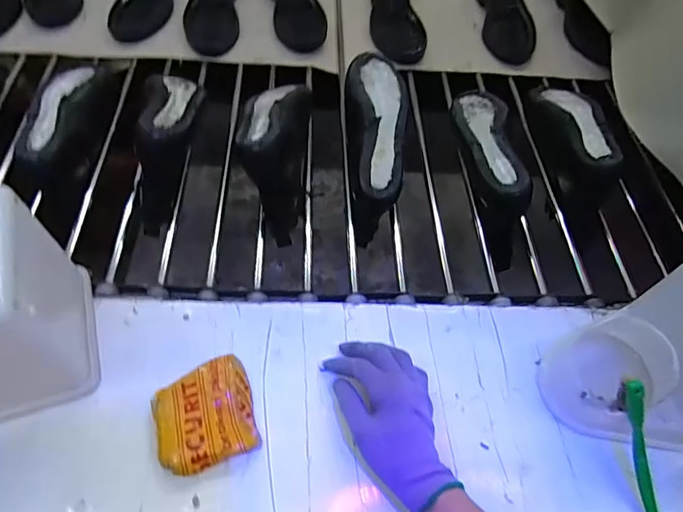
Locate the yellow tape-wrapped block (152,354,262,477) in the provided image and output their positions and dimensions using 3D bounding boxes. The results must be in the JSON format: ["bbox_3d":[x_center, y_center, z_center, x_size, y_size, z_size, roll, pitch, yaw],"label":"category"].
[{"bbox_3d":[-0.127,0.147,0.446,0.087,0.020,0.093,-14,59,-12],"label":"yellow tape-wrapped block"}]

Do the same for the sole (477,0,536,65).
[{"bbox_3d":[0.306,-0.465,0.915,0.089,0.042,0.266,-2,69,-7],"label":"sole"}]

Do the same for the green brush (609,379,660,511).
[{"bbox_3d":[0.266,0.191,0.425,0.009,0.036,0.170,-11,90,-12],"label":"green brush"}]

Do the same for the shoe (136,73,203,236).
[{"bbox_3d":[-0.224,-0.160,0.629,0.074,0.109,0.241,-5,58,-6],"label":"shoe"}]

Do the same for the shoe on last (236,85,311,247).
[{"bbox_3d":[-0.090,-0.155,0.637,0.083,0.097,0.241,4,57,-1],"label":"shoe on last"}]

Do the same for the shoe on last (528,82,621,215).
[{"bbox_3d":[0.328,-0.164,0.680,0.066,0.079,0.223,3,57,-2],"label":"shoe on last"}]

